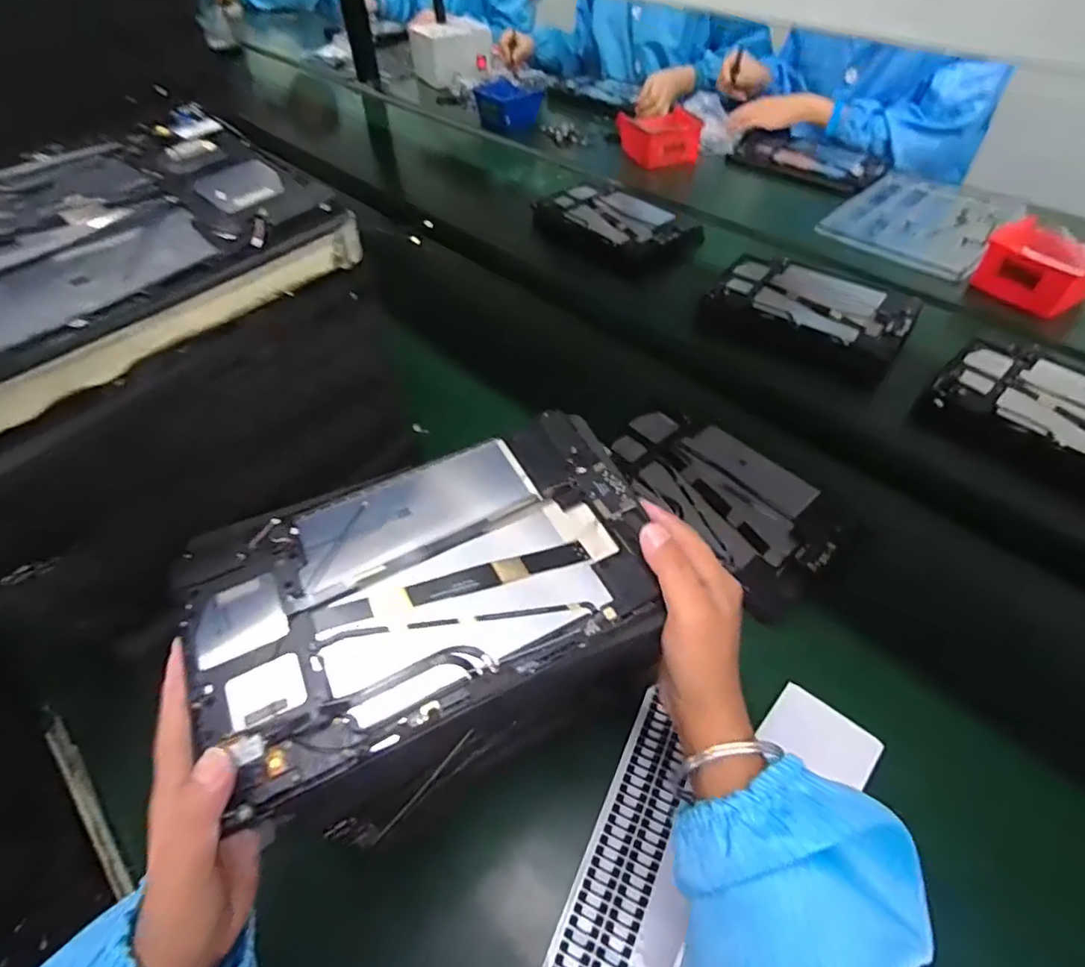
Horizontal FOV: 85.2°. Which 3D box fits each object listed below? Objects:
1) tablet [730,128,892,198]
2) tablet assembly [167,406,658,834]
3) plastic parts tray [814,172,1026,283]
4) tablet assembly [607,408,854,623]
[{"bbox_3d":[0.477,-0.587,1.065,0.255,0.018,0.144,34,60,27],"label":"tablet"},{"bbox_3d":[-0.057,0.048,0.311,0.236,0.008,0.151,-22,53,-14],"label":"tablet assembly"},{"bbox_3d":[0.606,-0.424,0.928,0.217,0.024,0.297,35,61,28],"label":"plastic parts tray"},{"bbox_3d":[0.172,0.002,0.569,0.145,0.016,0.242,-29,54,-23],"label":"tablet assembly"}]

